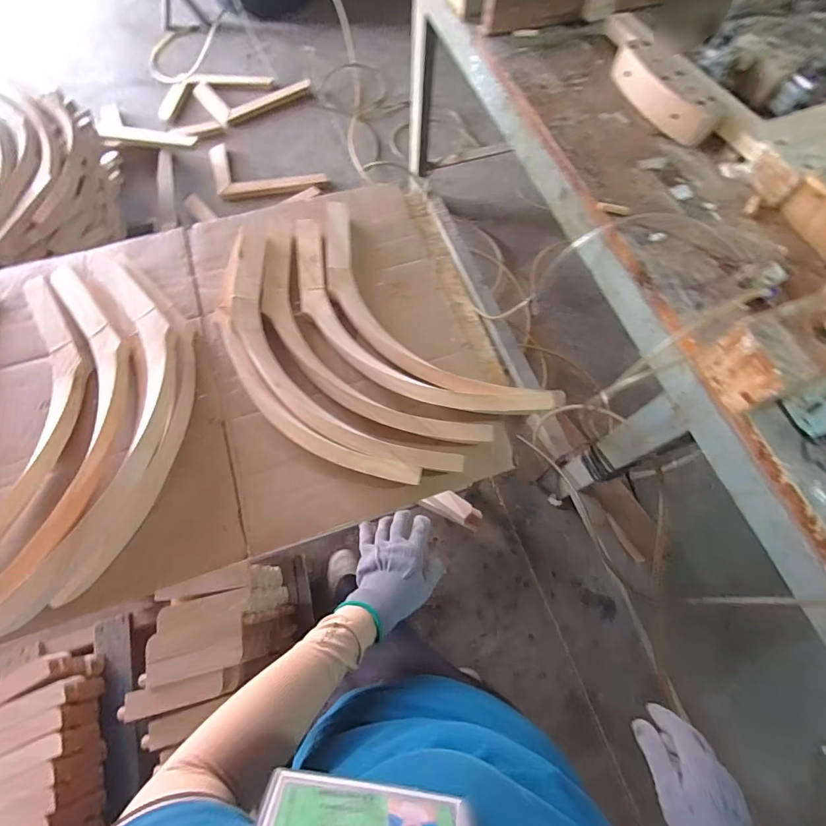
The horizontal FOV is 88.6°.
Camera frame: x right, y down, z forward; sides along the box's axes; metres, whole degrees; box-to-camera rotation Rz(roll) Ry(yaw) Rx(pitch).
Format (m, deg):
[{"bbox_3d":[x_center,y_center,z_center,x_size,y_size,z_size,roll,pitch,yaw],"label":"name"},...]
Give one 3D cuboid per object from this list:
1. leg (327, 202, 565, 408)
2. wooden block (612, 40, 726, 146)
[{"bbox_3d":[-0.023,-0.193,0.788,0.157,0.088,0.637,-36,73,-14],"label":"leg"},{"bbox_3d":[0.510,-0.658,0.859,0.083,0.064,0.264,-19,70,-9],"label":"wooden block"}]

